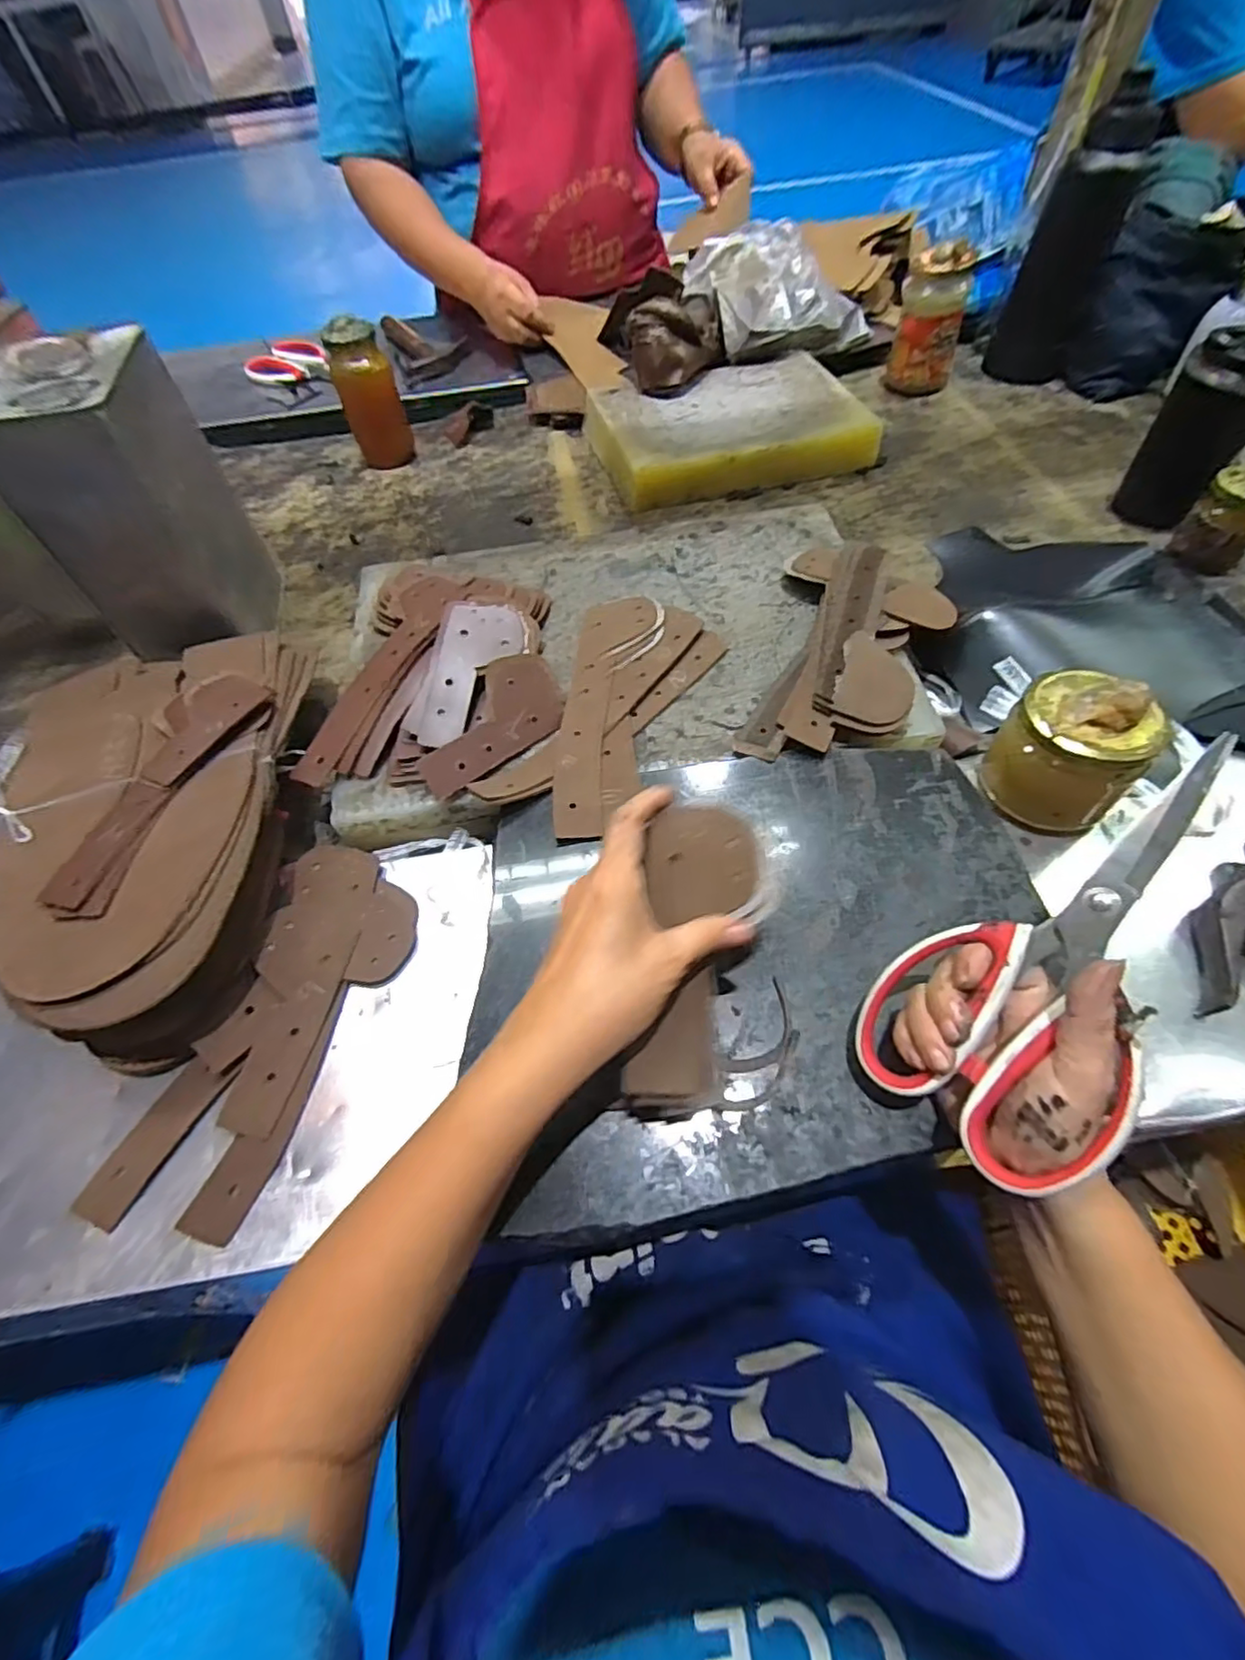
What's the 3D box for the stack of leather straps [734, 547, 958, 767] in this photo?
[{"bbox_3d":[0.180,-0.143,0.489,0.132,0.037,0.240,14,59,13],"label":"stack of leather straps"}]

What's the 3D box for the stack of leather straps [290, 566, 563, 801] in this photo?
[{"bbox_3d":[-0.136,-0.131,0.494,0.179,0.047,0.225,4,57,7],"label":"stack of leather straps"}]

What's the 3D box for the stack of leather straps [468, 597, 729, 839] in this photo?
[{"bbox_3d":[-0.014,-0.096,0.485,0.122,0.030,0.227,21,61,17],"label":"stack of leather straps"}]

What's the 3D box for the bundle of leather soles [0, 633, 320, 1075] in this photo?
[{"bbox_3d":[-0.331,-0.016,0.439,0.191,0.078,0.329,-10,57,-3],"label":"bundle of leather soles"}]

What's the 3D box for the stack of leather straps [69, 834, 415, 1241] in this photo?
[{"bbox_3d":[-0.216,0.119,0.398,0.099,0.018,0.237,14,59,13],"label":"stack of leather straps"}]

